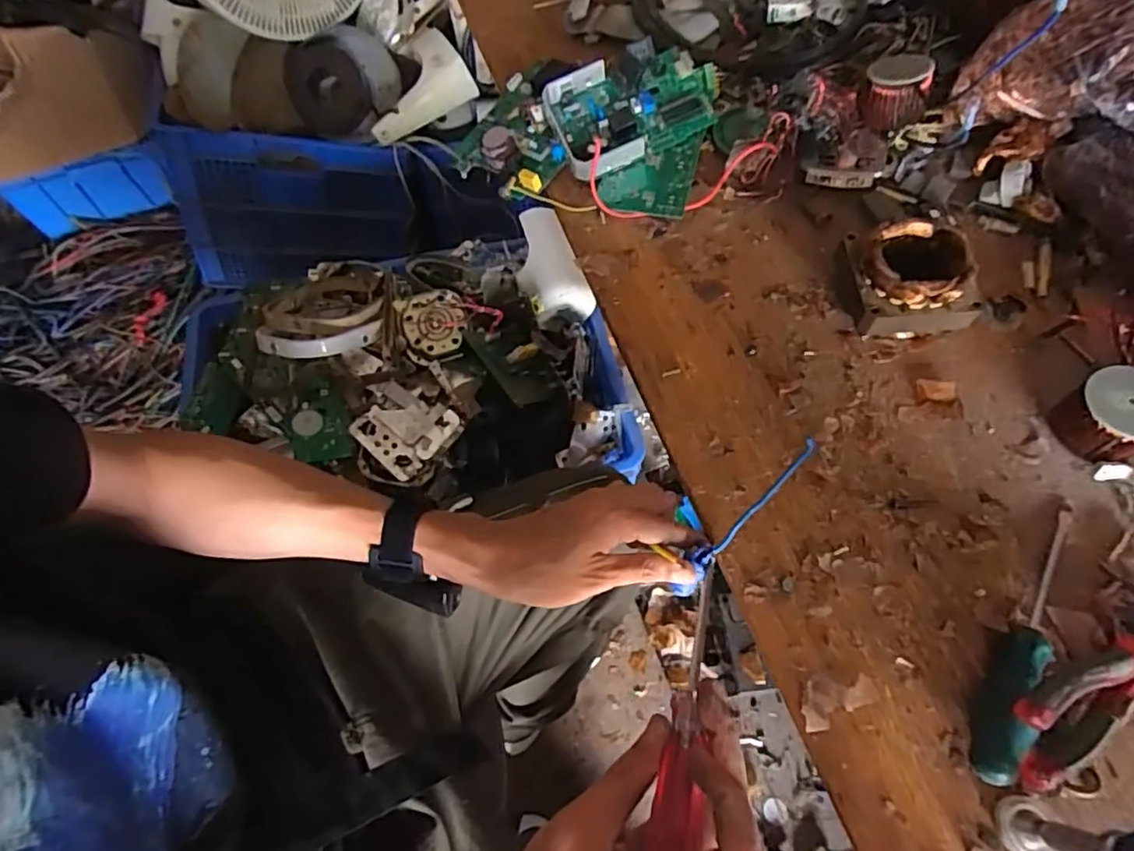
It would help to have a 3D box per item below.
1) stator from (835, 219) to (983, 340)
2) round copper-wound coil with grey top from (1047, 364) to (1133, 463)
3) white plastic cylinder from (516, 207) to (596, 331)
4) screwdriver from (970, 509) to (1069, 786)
[{"bbox_3d":[0.248,-0.106,0.452,0.078,0.051,0.083,-5,62,0],"label":"stator"},{"bbox_3d":[0.352,-0.005,0.399,0.048,0.049,0.052,-26,64,-11],"label":"round copper-wound coil with grey top"},{"bbox_3d":[-0.025,-0.230,0.906,0.100,0.071,0.190,-16,70,-12],"label":"white plastic cylinder"},{"bbox_3d":[0.269,0.118,0.355,0.026,0.036,0.180,33,68,18],"label":"screwdriver"}]

